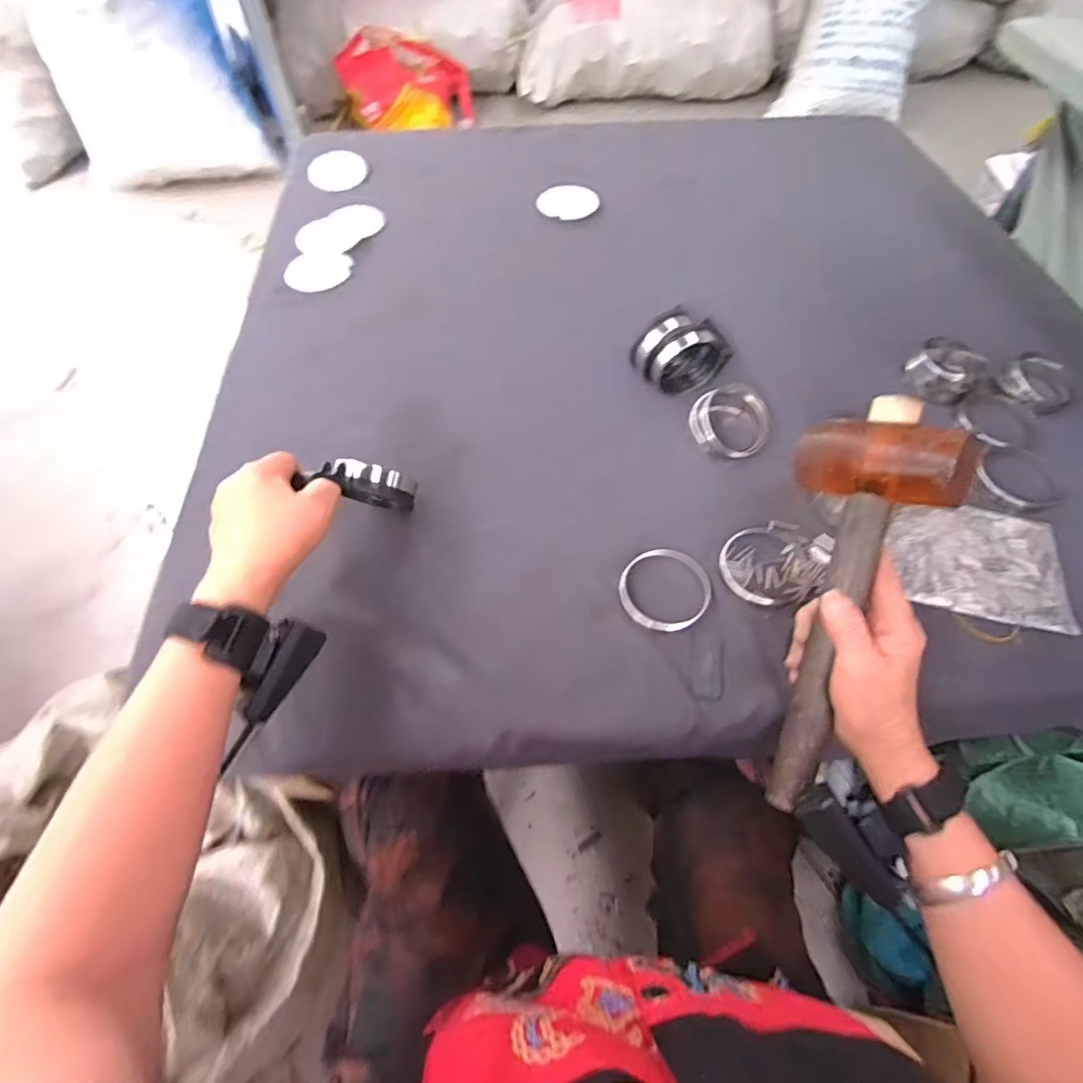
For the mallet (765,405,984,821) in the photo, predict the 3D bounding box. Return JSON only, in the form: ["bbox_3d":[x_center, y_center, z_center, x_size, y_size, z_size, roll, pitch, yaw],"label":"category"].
[{"bbox_3d":[0.214,0.045,0.395,0.100,0.052,0.282,15,97,40],"label":"mallet"}]

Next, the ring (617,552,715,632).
[{"bbox_3d":[0.102,0.039,0.466,0.073,0.004,0.074,26,61,15],"label":"ring"}]

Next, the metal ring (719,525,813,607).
[{"bbox_3d":[0.191,0.017,0.478,0.072,0.010,0.081,25,61,15],"label":"metal ring"}]

